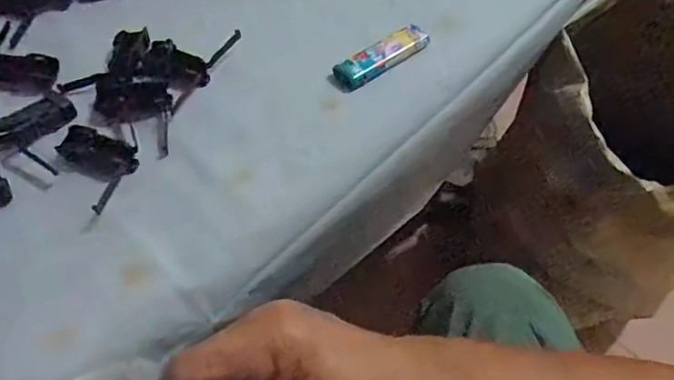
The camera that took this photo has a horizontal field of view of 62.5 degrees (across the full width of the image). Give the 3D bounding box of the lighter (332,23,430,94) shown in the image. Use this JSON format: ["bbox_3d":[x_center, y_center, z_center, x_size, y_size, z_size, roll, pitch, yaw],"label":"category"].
[{"bbox_3d":[0.034,-0.099,0.415,0.081,0.009,0.024,-31,64,-22],"label":"lighter"}]

